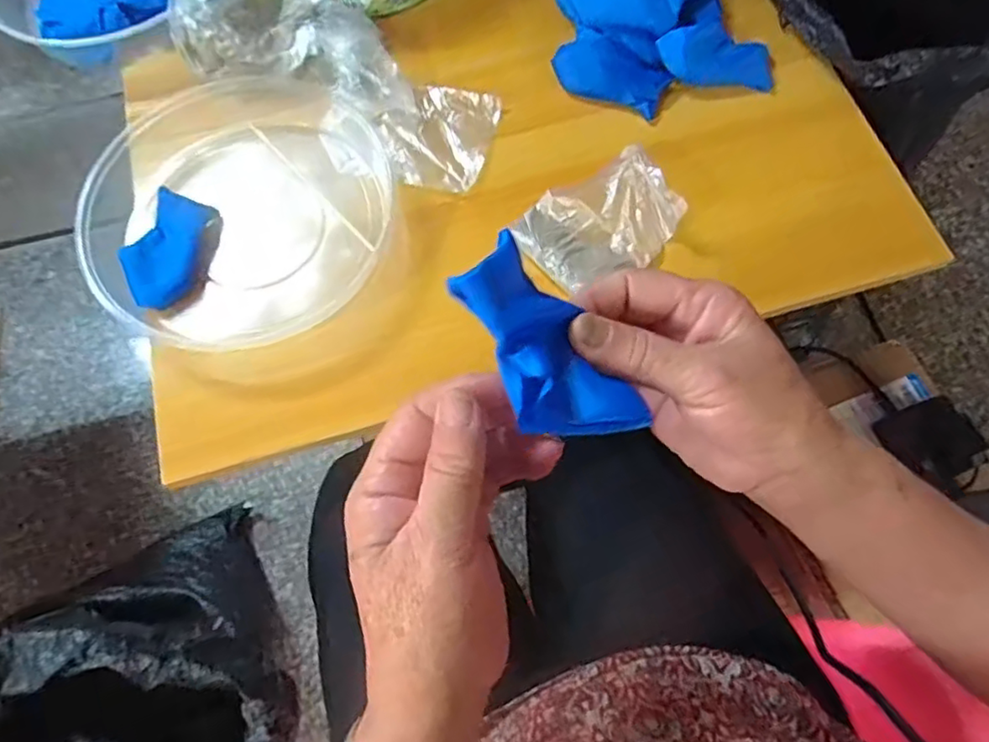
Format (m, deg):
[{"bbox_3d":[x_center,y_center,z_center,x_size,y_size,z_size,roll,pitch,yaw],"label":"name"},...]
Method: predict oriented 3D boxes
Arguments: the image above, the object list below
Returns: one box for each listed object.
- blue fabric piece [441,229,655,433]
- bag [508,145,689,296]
[{"bbox_3d":[0.019,-0.010,0.242,0.043,0.018,0.088,-32,88,-43],"label":"blue fabric piece"},{"bbox_3d":[0.079,-0.114,0.474,0.113,0.028,0.086,-32,71,-10],"label":"bag"}]

